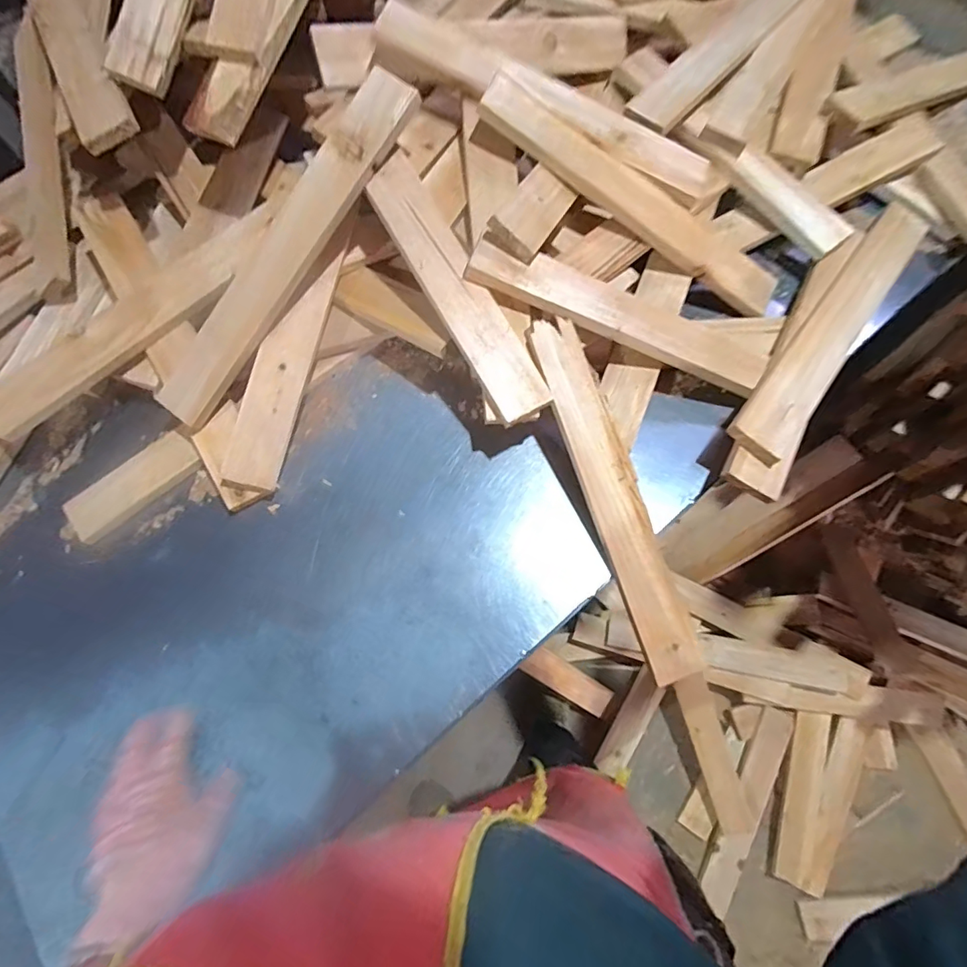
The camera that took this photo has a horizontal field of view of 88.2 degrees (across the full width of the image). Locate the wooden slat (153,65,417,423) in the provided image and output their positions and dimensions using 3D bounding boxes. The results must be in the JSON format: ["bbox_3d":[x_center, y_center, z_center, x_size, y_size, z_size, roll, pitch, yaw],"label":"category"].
[{"bbox_3d":[-0.257,-0.295,0.640,0.076,0.032,0.504,38,95,14],"label":"wooden slat"}]

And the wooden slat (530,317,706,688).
[{"bbox_3d":[0.163,0.020,0.620,0.072,0.026,0.467,-20,88,-5],"label":"wooden slat"}]

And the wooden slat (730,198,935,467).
[{"bbox_3d":[0.495,-0.232,0.692,0.073,0.024,0.535,39,69,10],"label":"wooden slat"}]

